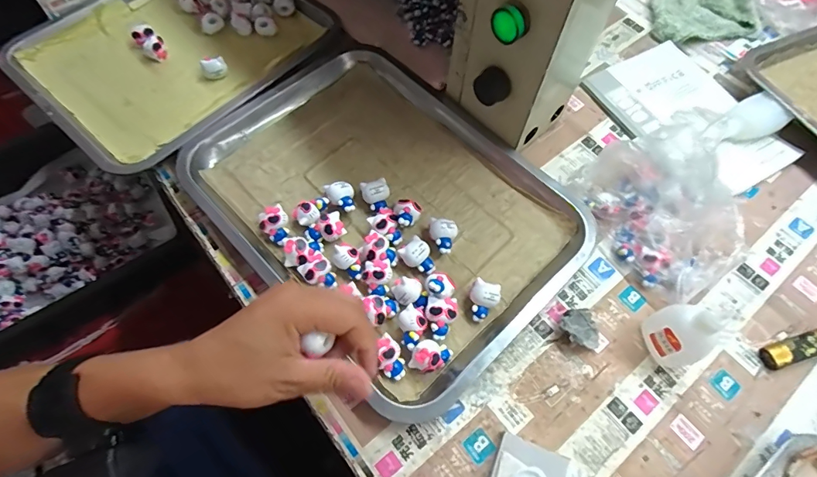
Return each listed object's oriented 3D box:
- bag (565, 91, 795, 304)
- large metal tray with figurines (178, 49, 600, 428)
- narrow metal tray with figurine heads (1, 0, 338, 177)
[{"bbox_3d":[0.234,-0.040,0.367,0.099,0.122,0.144,-28,68,-14],"label":"bag"},{"bbox_3d":[-0.024,-0.040,0.410,0.255,0.024,0.342,-39,71,-18],"label":"large metal tray with figurines"},{"bbox_3d":[-0.269,-0.232,0.516,0.269,0.034,0.317,39,69,16],"label":"narrow metal tray with figurine heads"}]

